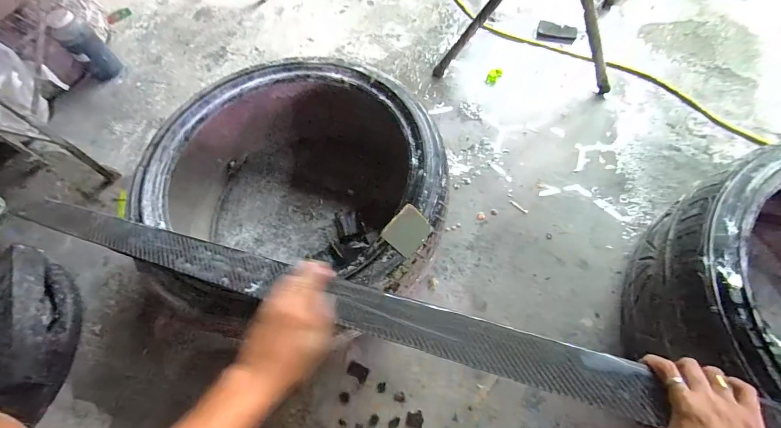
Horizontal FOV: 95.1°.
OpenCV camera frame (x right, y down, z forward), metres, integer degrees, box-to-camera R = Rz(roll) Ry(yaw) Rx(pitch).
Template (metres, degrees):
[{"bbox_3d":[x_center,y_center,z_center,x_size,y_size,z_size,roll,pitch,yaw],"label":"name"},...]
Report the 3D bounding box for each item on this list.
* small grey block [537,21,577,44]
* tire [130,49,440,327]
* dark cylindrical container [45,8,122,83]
[{"bbox_3d":[0.507,-0.553,1.091,0.112,0.024,0.057,14,64,10],"label":"small grey block"},{"bbox_3d":[-0.197,-0.055,0.756,0.535,0.240,0.618,-31,65,-12],"label":"tire"},{"bbox_3d":[-0.901,-0.494,1.059,0.088,0.194,0.089,-1,63,3],"label":"dark cylindrical container"}]

